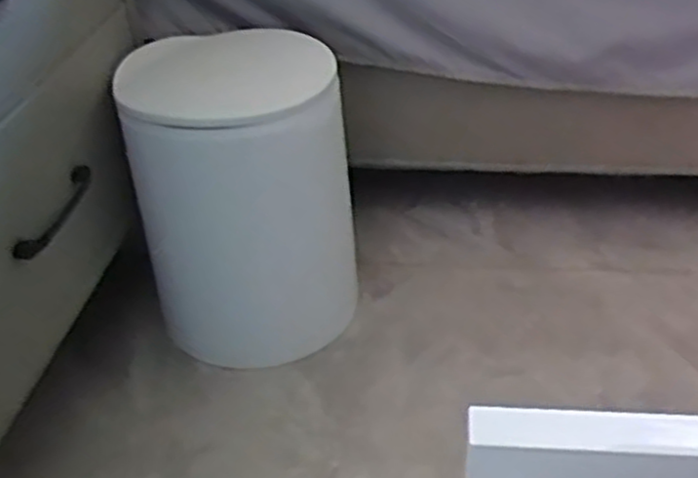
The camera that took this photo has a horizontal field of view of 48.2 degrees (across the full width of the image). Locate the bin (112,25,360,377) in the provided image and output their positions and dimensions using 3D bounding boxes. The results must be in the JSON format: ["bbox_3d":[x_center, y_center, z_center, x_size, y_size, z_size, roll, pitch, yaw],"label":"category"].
[{"bbox_3d":[-0.098,-0.033,0.746,0.186,0.268,0.191,-1,35,1],"label":"bin"}]

